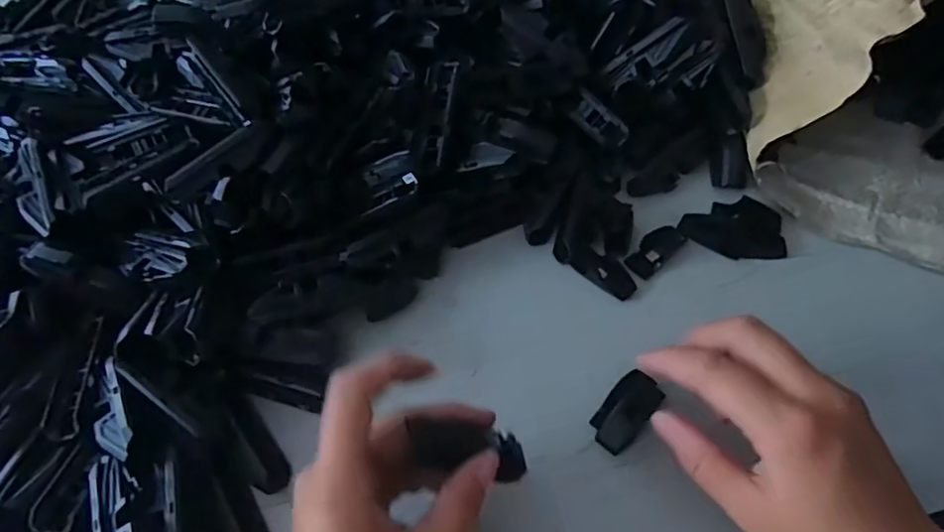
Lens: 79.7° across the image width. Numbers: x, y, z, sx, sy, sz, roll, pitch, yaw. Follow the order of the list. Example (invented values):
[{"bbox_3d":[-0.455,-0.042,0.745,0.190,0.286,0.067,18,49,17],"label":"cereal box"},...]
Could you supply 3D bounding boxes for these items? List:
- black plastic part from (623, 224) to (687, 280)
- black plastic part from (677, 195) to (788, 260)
[{"bbox_3d":[0.116,-0.011,0.359,0.019,0.004,0.043,38,70,25],"label":"black plastic part"},{"bbox_3d":[0.166,-0.024,0.360,0.060,0.011,0.039,-2,59,6],"label":"black plastic part"}]

